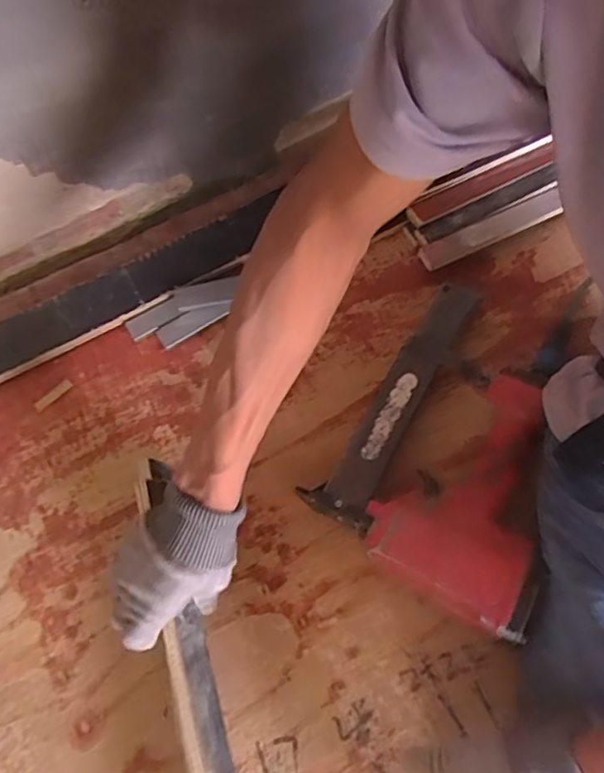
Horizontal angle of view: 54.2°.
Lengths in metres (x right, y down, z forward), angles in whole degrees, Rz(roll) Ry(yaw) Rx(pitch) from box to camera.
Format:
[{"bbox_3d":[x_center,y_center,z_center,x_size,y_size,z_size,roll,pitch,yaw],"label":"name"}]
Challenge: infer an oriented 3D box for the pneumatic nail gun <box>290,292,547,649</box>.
[{"bbox_3d":[0.174,0.054,0.605,0.225,0.079,0.324,32,71,15],"label":"pneumatic nail gun"}]

